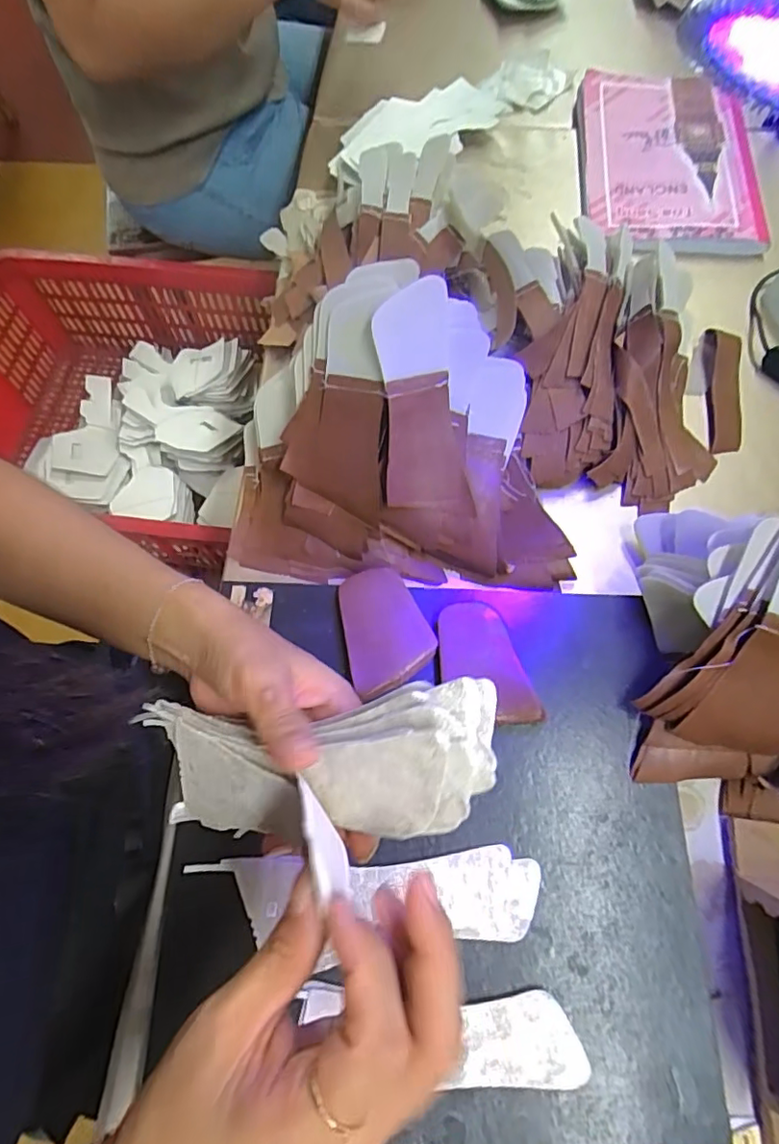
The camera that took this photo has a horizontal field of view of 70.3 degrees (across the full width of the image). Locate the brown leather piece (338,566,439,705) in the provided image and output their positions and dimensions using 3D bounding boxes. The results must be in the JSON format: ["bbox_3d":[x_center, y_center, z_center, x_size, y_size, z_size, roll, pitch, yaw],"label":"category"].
[{"bbox_3d":[-0.008,0.039,0.380,0.061,0.004,0.078,-26,79,-9],"label":"brown leather piece"}]

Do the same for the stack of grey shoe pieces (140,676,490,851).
[{"bbox_3d":[-0.040,0.089,0.255,0.174,0.039,0.070,-13,67,22],"label":"stack of grey shoe pieces"}]

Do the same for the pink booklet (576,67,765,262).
[{"bbox_3d":[0.289,-0.429,0.573,0.172,0.019,0.255,5,68,3],"label":"pink booklet"}]

